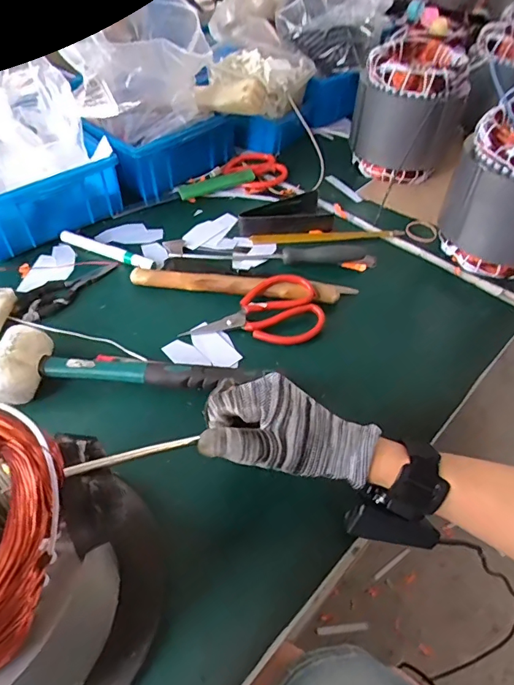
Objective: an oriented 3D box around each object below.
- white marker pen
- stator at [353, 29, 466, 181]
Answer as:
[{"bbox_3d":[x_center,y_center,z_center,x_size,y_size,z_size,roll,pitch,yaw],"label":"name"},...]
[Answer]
[{"bbox_3d":[-0.196,-0.120,0.606,0.139,0.011,0.017,21,52,16],"label":"white marker pen"},{"bbox_3d":[0.229,-0.349,0.713,0.148,0.161,0.129,15,51,11],"label":"stator"}]

